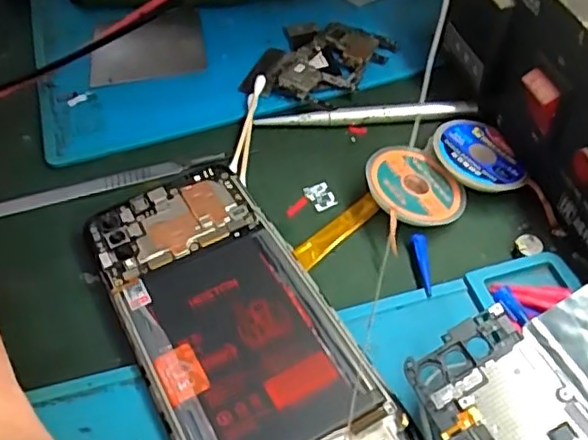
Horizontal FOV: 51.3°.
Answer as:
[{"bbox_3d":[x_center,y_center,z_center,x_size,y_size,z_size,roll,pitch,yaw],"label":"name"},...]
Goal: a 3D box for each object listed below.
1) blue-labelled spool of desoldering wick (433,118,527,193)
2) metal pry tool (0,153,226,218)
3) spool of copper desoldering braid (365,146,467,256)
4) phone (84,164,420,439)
[{"bbox_3d":[0.084,-0.030,0.280,0.040,0.008,0.040,7,51,-9],"label":"blue-labelled spool of desoldering wick"},{"bbox_3d":[-0.093,-0.017,0.296,0.116,0.004,0.013,-14,51,-9],"label":"metal pry tool"},{"bbox_3d":[0.051,-0.011,0.270,0.046,0.017,0.046,-2,49,3],"label":"spool of copper desoldering braid"},{"bbox_3d":[-0.025,0.040,0.235,0.071,0.011,0.155,-25,52,-16],"label":"phone"}]

